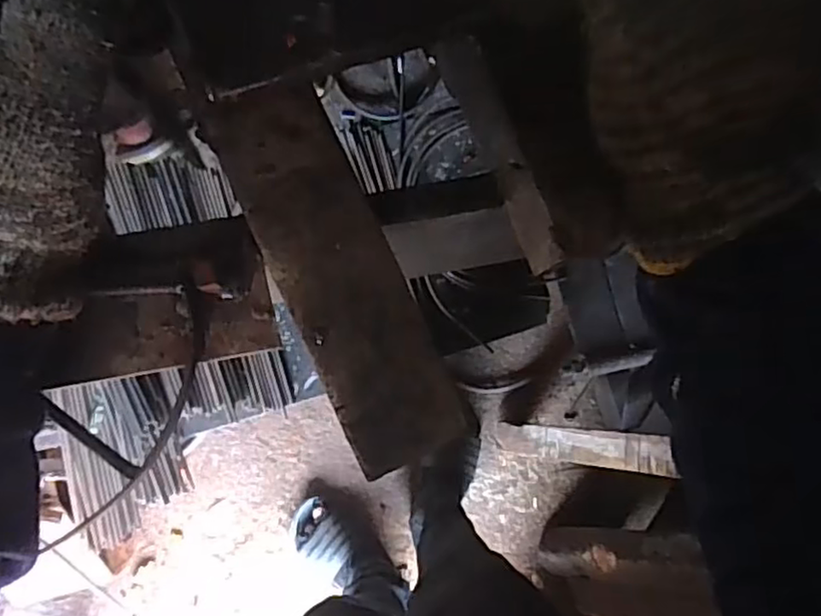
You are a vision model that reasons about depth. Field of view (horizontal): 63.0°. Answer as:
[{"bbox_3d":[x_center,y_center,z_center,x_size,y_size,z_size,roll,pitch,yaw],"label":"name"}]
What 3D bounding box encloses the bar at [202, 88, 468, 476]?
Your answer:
[{"bbox_3d":[-0.029,-0.014,0.272,0.047,0.010,0.162,-24,86,-7],"label":"bar"}]

